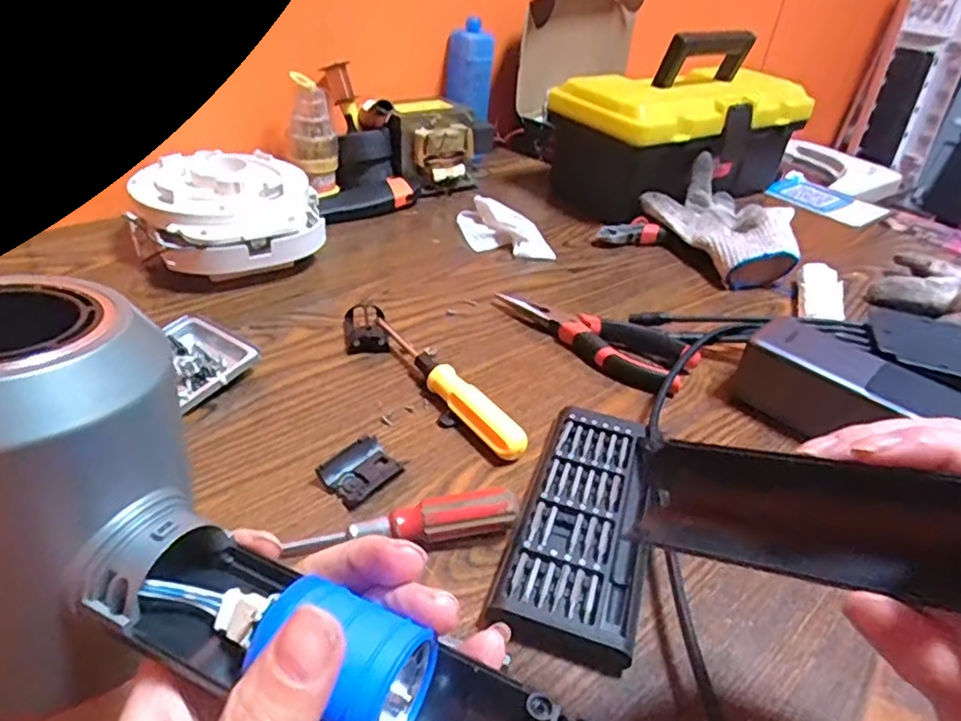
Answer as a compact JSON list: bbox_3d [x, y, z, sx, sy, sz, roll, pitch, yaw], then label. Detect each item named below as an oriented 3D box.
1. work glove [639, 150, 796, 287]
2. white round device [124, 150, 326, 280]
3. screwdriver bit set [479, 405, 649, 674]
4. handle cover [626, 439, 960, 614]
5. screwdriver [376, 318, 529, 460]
[{"bbox_3d":[0.253,-0.136,0.648,0.126,0.060,0.164,-11,40,-24],"label":"work glove"},{"bbox_3d":[-0.204,-0.116,0.533,0.140,0.068,0.127,-7,38,-19],"label":"white round device"},{"bbox_3d":[0.054,0.082,0.343,0.067,0.017,0.154,16,36,11],"label":"screwdriver bit set"},{"bbox_3d":[0.118,0.050,0.177,0.156,0.032,0.025,3,28,35],"label":"handle cover"},{"bbox_3d":[-0.024,0.013,0.423,0.023,0.020,0.154,-17,42,-30],"label":"screwdriver"}]

